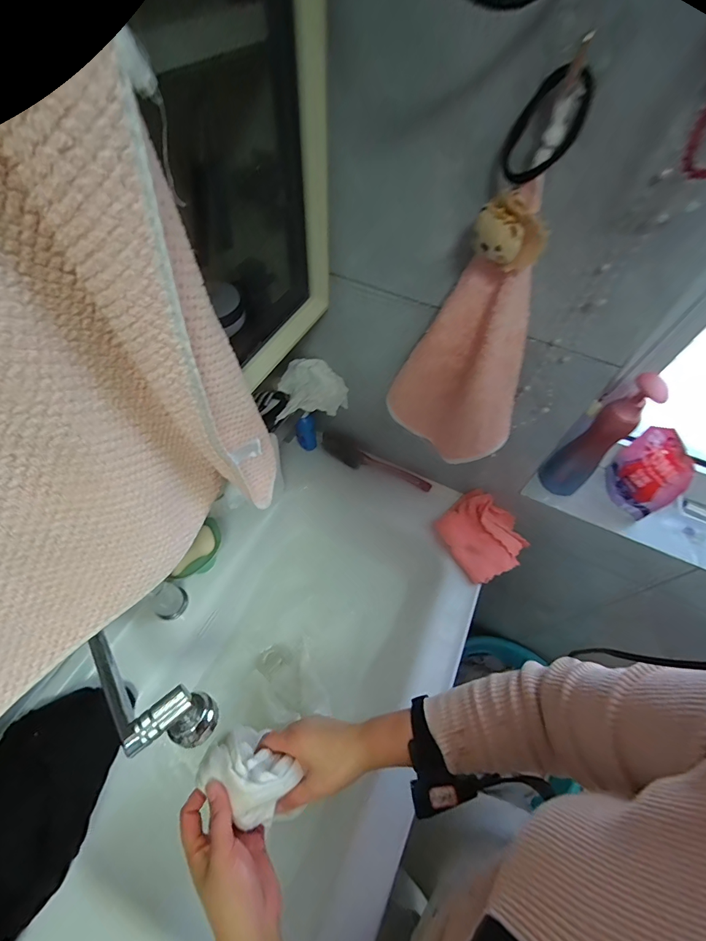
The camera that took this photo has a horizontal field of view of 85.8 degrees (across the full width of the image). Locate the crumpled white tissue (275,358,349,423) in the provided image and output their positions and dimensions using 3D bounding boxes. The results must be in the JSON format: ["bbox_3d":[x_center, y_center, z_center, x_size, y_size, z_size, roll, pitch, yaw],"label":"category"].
[{"bbox_3d":[-0.066,-0.124,0.635,0.121,0.077,0.100,-8,58,-8],"label":"crumpled white tissue"}]

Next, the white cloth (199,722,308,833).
[{"bbox_3d":[-0.115,0.328,0.414,0.097,0.049,0.064,30,61,15],"label":"white cloth"}]

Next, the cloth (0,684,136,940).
[{"bbox_3d":[-0.376,0.388,0.440,0.160,0.050,0.257,36,43,-6],"label":"cloth"}]

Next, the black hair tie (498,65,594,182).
[{"bbox_3d":[0.145,-0.260,0.291,0.045,0.077,0.013,47,66,-1],"label":"black hair tie"}]

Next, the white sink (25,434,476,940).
[{"bbox_3d":[-0.094,0.340,0.629,0.454,0.173,0.787,20,59,9],"label":"white sink"}]

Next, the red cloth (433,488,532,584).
[{"bbox_3d":[0.236,0.110,0.681,0.138,0.038,0.141,-27,63,-18],"label":"red cloth"}]

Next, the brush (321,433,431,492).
[{"bbox_3d":[0.041,-0.015,0.740,0.233,0.046,0.035,23,59,11],"label":"brush"}]

